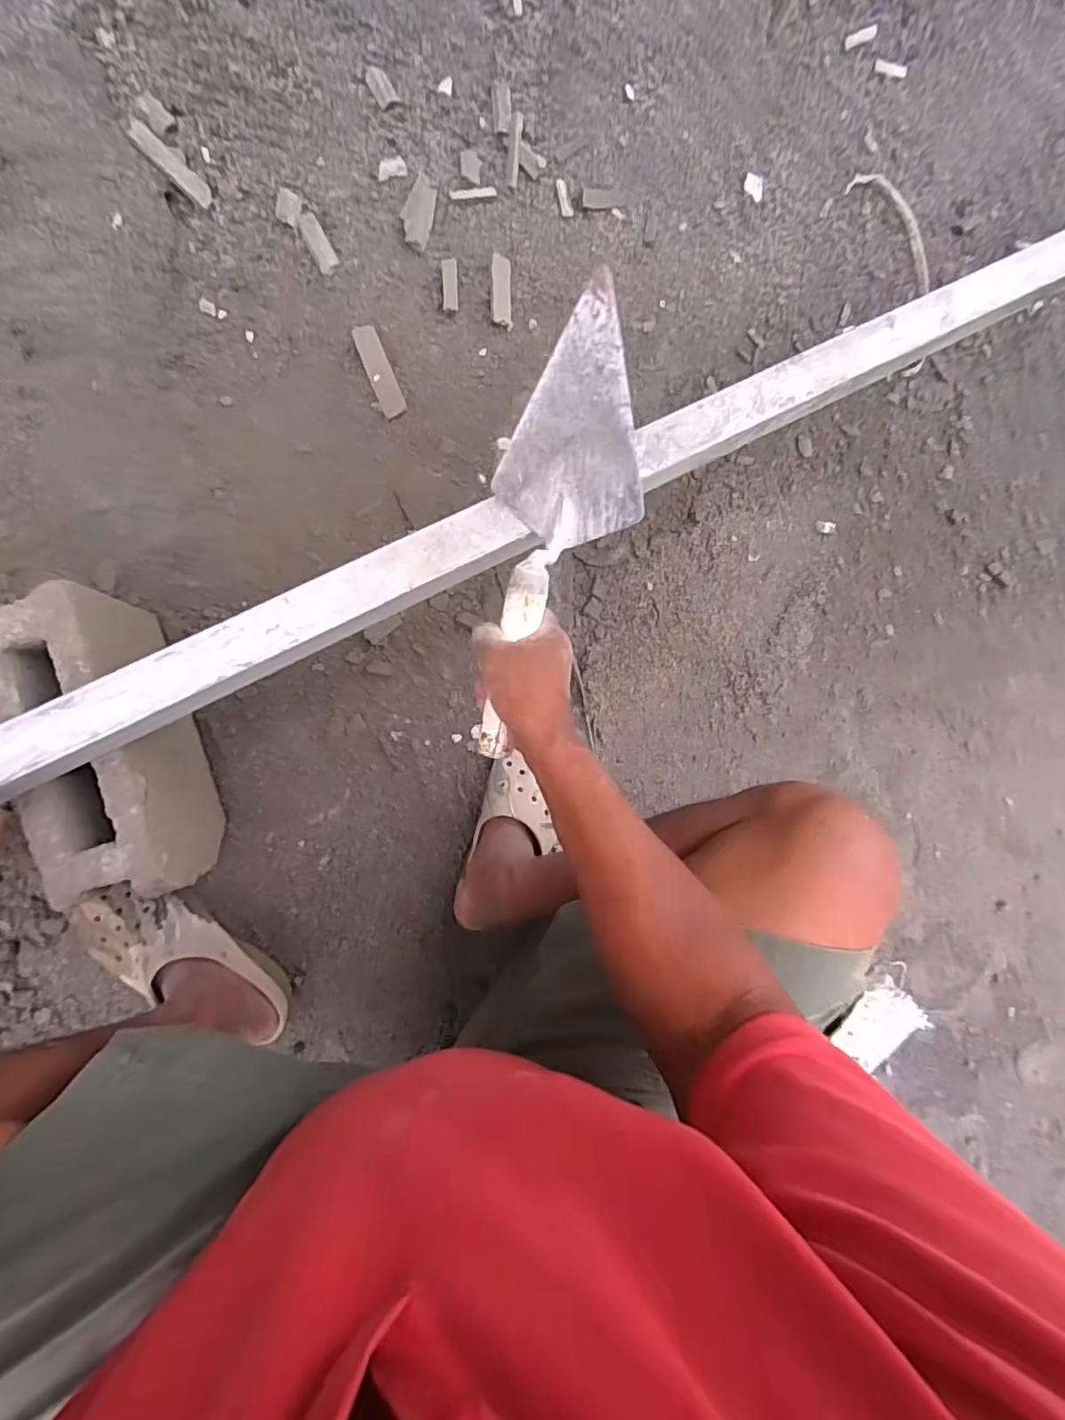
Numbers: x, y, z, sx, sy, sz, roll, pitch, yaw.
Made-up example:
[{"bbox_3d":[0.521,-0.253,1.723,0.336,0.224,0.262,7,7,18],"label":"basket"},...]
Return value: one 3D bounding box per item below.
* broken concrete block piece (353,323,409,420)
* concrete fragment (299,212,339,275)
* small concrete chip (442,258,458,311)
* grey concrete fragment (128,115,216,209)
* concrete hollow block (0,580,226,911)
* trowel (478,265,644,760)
[{"bbox_3d":[-0.189,-0.422,0.697,0.033,0.007,0.108,-25,97,-24],"label":"broken concrete block piece"},{"bbox_3d":[-0.263,-0.573,0.689,0.025,0.012,0.073,-28,90,-8],"label":"concrete fragment"},{"bbox_3d":[-0.105,-0.546,0.717,0.020,0.010,0.060,-3,87,-7],"label":"small concrete chip"},{"bbox_3d":[-0.425,-0.643,0.659,0.093,0.005,0.026,36,80,-32],"label":"grey concrete fragment"},{"bbox_3d":[-0.435,0.044,0.586,0.099,0.186,0.302,-17,89,-8],"label":"concrete hollow block"},{"bbox_3d":[0.017,-0.136,0.464,0.112,0.068,0.353,14,100,-7],"label":"trowel"}]

